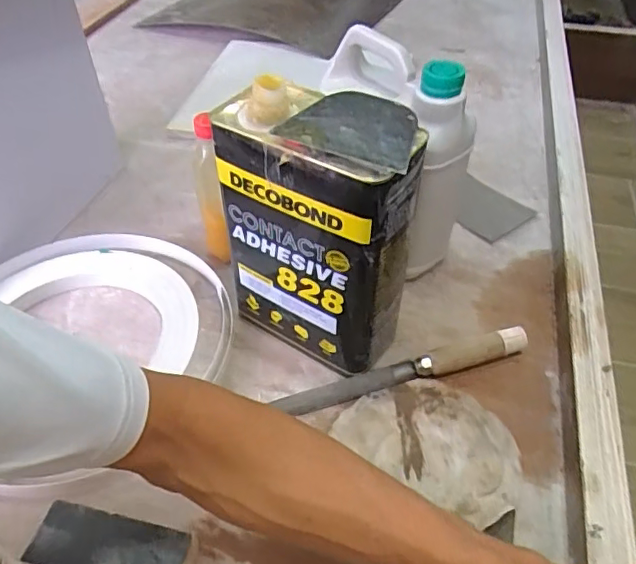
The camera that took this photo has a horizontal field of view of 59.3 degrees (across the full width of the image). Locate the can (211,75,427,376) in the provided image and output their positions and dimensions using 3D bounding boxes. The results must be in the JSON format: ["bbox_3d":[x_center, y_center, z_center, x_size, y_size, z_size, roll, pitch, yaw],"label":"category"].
[{"bbox_3d":[0.006,-0.048,0.533,0.167,0.241,0.114,26,51,24],"label":"can"}]

